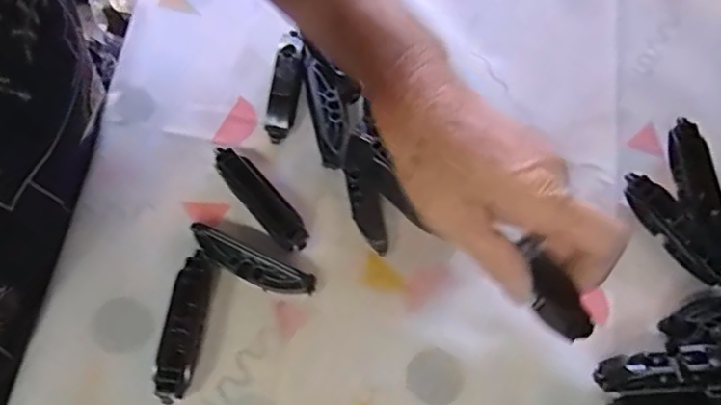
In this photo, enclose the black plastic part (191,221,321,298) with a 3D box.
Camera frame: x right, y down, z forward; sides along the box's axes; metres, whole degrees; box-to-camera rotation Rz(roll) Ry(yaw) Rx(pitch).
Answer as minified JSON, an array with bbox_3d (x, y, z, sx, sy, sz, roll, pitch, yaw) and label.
[{"bbox_3d":[-0.065,0.036,0.345,0.080,0.015,0.019,23,68,9],"label":"black plastic part"}]

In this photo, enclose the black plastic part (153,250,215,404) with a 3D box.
[{"bbox_3d":[-0.099,0.069,0.328,0.017,0.019,0.079,7,66,2],"label":"black plastic part"}]

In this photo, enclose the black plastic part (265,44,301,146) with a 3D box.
[{"bbox_3d":[-0.050,-0.073,0.388,0.019,0.011,0.066,7,81,2],"label":"black plastic part"}]

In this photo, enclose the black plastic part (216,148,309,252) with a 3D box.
[{"bbox_3d":[-0.060,-0.002,0.359,0.018,0.020,0.076,-39,72,-16],"label":"black plastic part"}]

